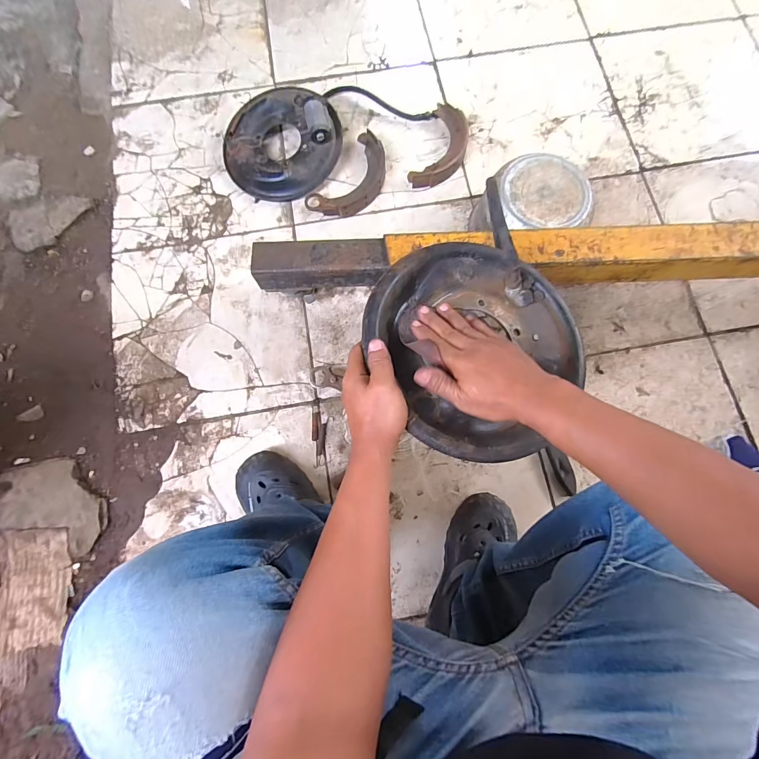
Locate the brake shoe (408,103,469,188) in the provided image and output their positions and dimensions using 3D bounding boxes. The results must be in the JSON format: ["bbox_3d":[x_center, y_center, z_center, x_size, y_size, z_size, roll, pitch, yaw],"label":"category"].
[{"bbox_3d":[0.148,-0.531,0.874,0.100,0.034,0.215,22,80,5],"label":"brake shoe"}]

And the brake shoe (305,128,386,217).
[{"bbox_3d":[-0.059,-0.449,0.856,0.116,0.031,0.217,38,82,8],"label":"brake shoe"}]

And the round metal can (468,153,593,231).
[{"bbox_3d":[0.308,-0.350,0.787,0.195,0.137,0.160,-3,76,0],"label":"round metal can"}]

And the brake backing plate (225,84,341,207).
[{"bbox_3d":[-0.224,-0.542,0.860,0.272,0.082,0.249,-5,79,0],"label":"brake backing plate"}]

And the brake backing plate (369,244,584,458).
[{"bbox_3d":[0.123,-0.047,0.447,0.246,0.060,0.259,0,79,1],"label":"brake backing plate"}]

